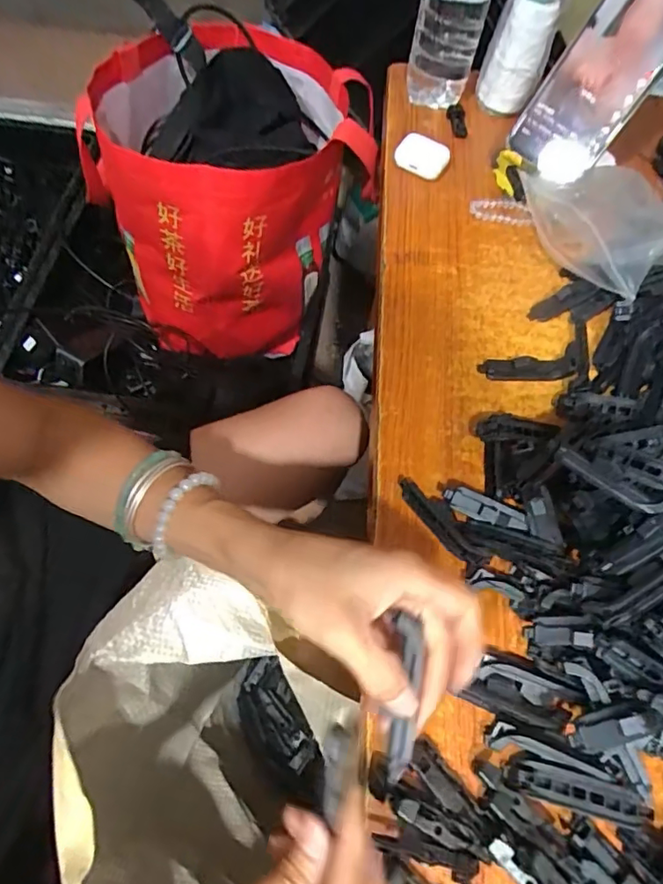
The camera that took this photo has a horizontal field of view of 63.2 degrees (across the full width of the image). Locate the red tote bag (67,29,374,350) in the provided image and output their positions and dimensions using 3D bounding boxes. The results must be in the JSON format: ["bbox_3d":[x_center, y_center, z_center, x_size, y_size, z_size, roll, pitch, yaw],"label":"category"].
[{"bbox_3d":[-0.119,-0.310,0.706,0.328,0.289,0.272,3,63,-3],"label":"red tote bag"}]

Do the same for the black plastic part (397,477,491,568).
[{"bbox_3d":[0.073,0.053,0.361,0.013,0.013,0.077,-37,69,-20],"label":"black plastic part"}]

